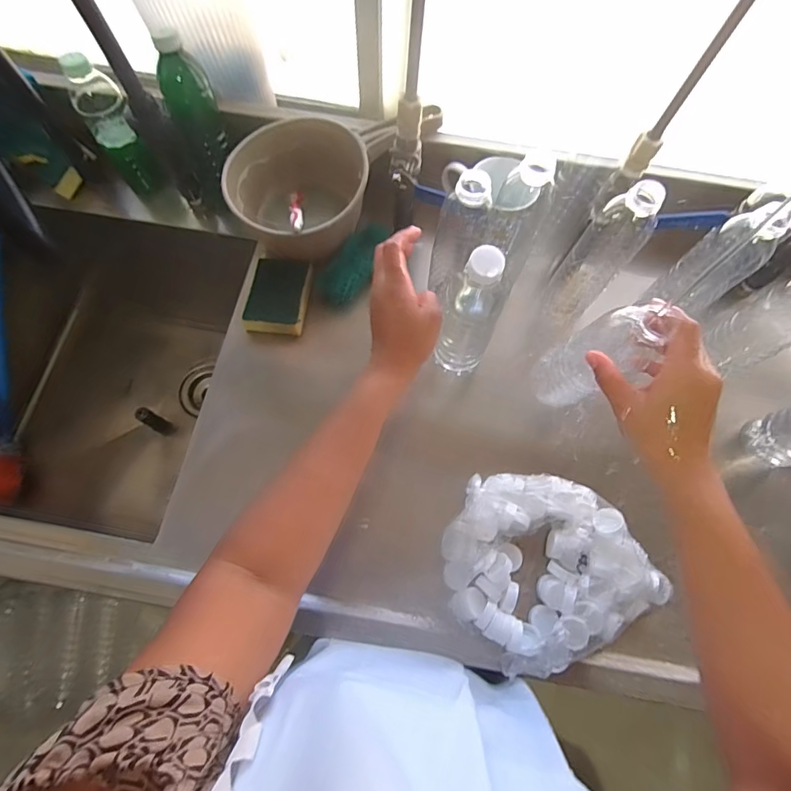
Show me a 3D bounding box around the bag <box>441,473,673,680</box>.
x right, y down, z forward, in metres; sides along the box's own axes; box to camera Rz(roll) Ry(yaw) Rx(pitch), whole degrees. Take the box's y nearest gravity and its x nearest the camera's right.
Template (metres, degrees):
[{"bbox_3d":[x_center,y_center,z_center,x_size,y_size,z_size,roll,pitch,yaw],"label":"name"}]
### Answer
[{"bbox_3d":[0.153,0.182,0.478,0.210,0.041,0.205,-36,75,-13],"label":"bag"}]

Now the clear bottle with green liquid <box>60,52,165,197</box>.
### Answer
[{"bbox_3d":[-0.358,-0.335,0.568,0.056,0.172,0.060,-29,74,-12],"label":"clear bottle with green liquid"}]

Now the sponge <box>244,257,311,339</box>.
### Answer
[{"bbox_3d":[-0.153,-0.129,0.569,0.071,0.032,0.102,6,70,0],"label":"sponge"}]

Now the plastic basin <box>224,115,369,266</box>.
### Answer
[{"bbox_3d":[-0.119,-0.260,0.573,0.174,0.100,0.146,-40,76,-14],"label":"plastic basin"}]

